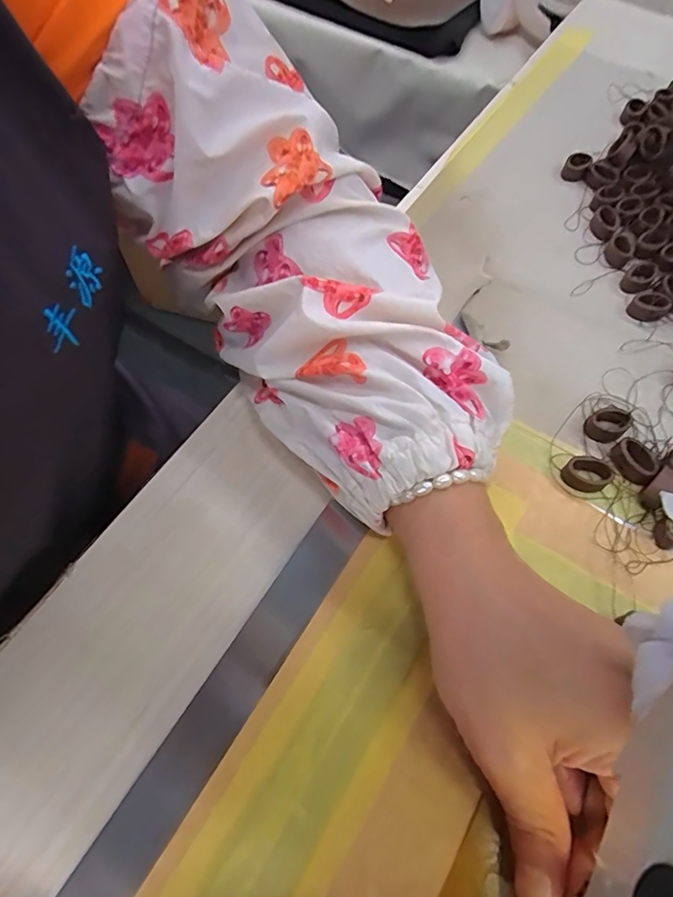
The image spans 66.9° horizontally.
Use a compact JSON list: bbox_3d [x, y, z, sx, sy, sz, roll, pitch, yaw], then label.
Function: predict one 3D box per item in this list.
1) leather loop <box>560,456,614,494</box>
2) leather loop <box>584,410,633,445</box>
[{"bbox_3d":[0.118,0.012,0.239,0.020,0.010,0.014,8,62,3],"label":"leather loop"},{"bbox_3d":[0.133,-0.012,0.250,0.016,0.009,0.016,0,61,1],"label":"leather loop"}]

